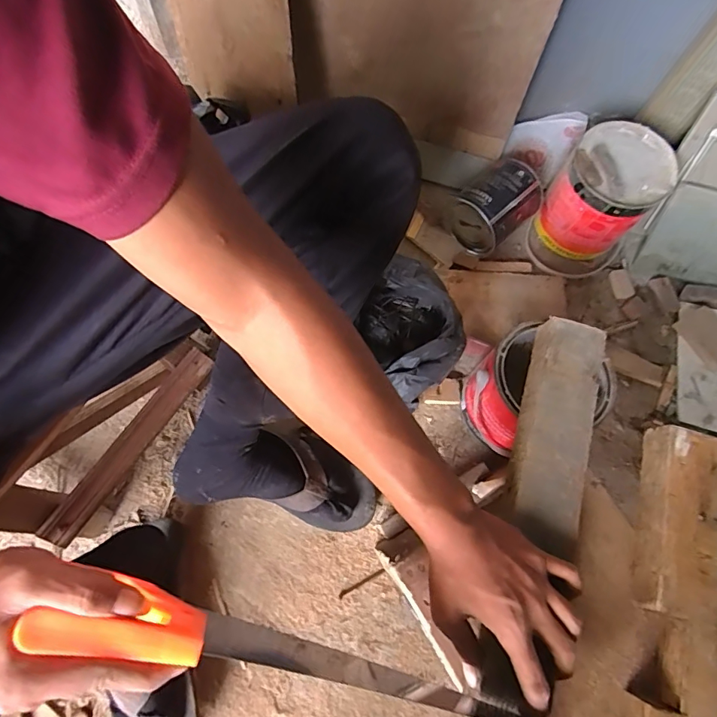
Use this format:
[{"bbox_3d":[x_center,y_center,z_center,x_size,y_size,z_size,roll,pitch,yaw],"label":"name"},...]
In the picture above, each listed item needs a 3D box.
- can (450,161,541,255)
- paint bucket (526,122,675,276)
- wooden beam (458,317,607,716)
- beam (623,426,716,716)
[{"bbox_3d":[0.224,-0.251,0.743,0.120,0.107,0.104,-42,78,-15],"label":"can"},{"bbox_3d":[0.388,-0.252,0.728,0.156,0.153,0.184,40,74,11],"label":"paint bucket"},{"bbox_3d":[0.163,0.147,0.405,0.064,0.032,0.399,18,71,4],"label":"wooden beam"},{"bbox_3d":[0.263,0.264,0.376,0.063,0.044,0.410,18,71,2],"label":"beam"}]

